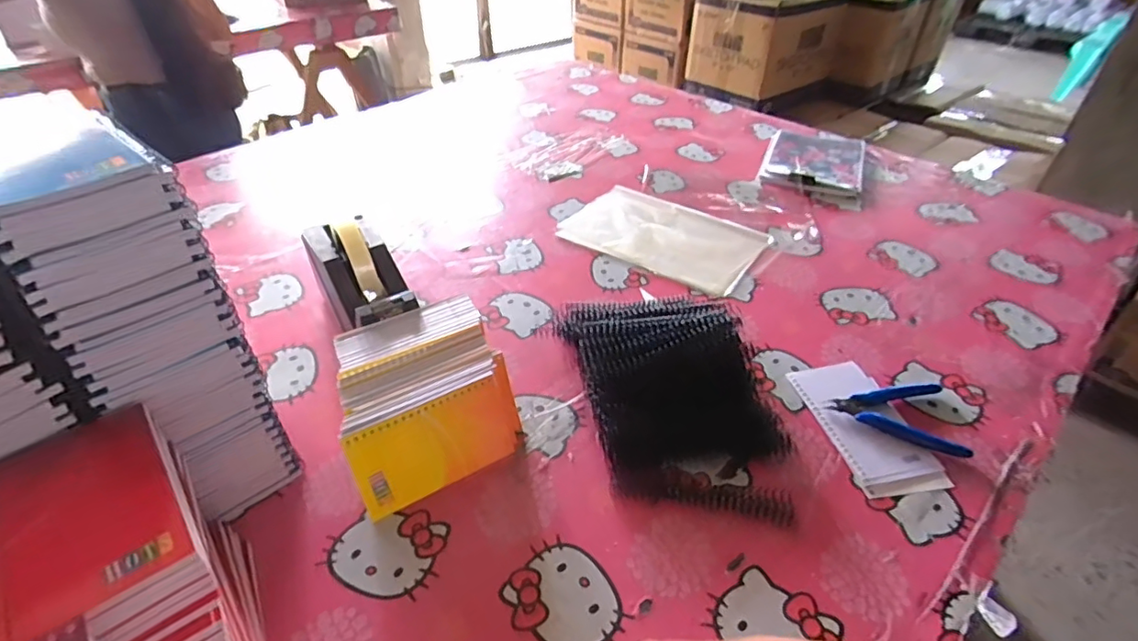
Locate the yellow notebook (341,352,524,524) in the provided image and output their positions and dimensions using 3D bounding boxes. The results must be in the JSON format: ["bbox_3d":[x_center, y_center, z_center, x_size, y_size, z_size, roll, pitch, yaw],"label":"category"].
[{"bbox_3d":[-0.107,0.100,0.483,0.148,0.081,0.014,-26,22,-24],"label":"yellow notebook"}]

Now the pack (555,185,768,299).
[{"bbox_3d":[0.134,-0.126,0.800,0.265,0.017,0.170,26,47,26],"label":"pack"}]

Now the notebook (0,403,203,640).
[{"bbox_3d":[-0.264,0.101,0.311,0.081,0.012,0.134,-30,48,-31],"label":"notebook"}]

